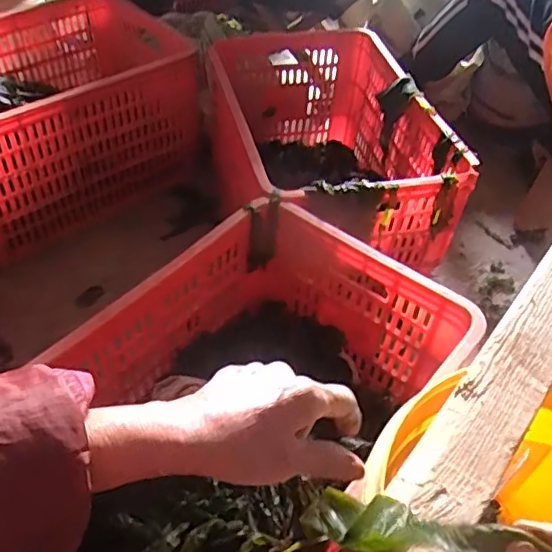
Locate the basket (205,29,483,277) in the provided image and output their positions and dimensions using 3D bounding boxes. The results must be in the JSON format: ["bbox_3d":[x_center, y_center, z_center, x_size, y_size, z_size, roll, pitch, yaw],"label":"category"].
[{"bbox_3d":[0.079,-0.222,1.153,0.376,0.339,0.594,-6,48,-11],"label":"basket"}]

